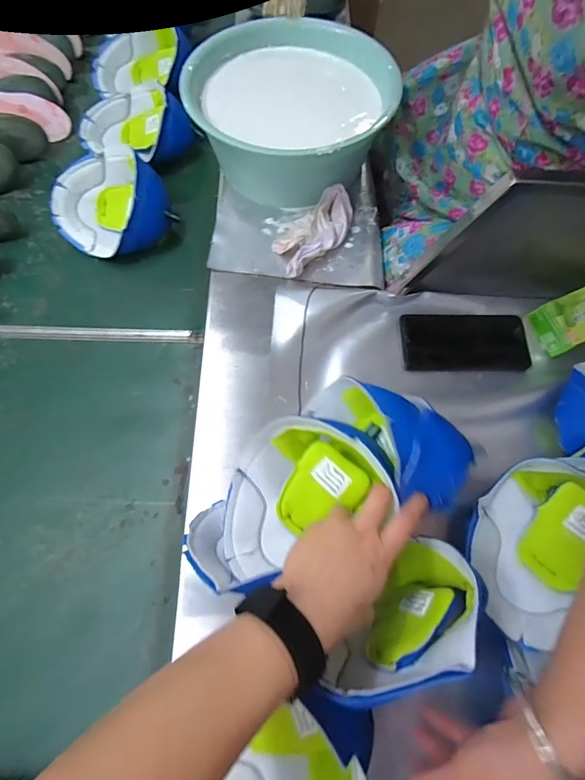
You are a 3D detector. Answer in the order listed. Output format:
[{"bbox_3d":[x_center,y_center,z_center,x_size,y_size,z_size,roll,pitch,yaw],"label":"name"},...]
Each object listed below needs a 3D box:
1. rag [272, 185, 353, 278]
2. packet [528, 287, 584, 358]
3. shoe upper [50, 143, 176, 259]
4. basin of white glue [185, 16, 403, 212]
[{"bbox_3d":[0.029,-0.236,0.598,0.084,0.039,0.157,42,74,17],"label":"rag"},{"bbox_3d":[0.372,-0.092,0.519,0.099,0.047,0.066,-21,76,-7],"label":"packet"},{"bbox_3d":[-0.282,-0.286,0.607,0.185,0.079,0.156,42,74,17],"label":"shoe upper"},{"bbox_3d":[0.000,-0.438,0.626,0.293,0.122,0.281,0,74,-1],"label":"basin of white glue"}]

